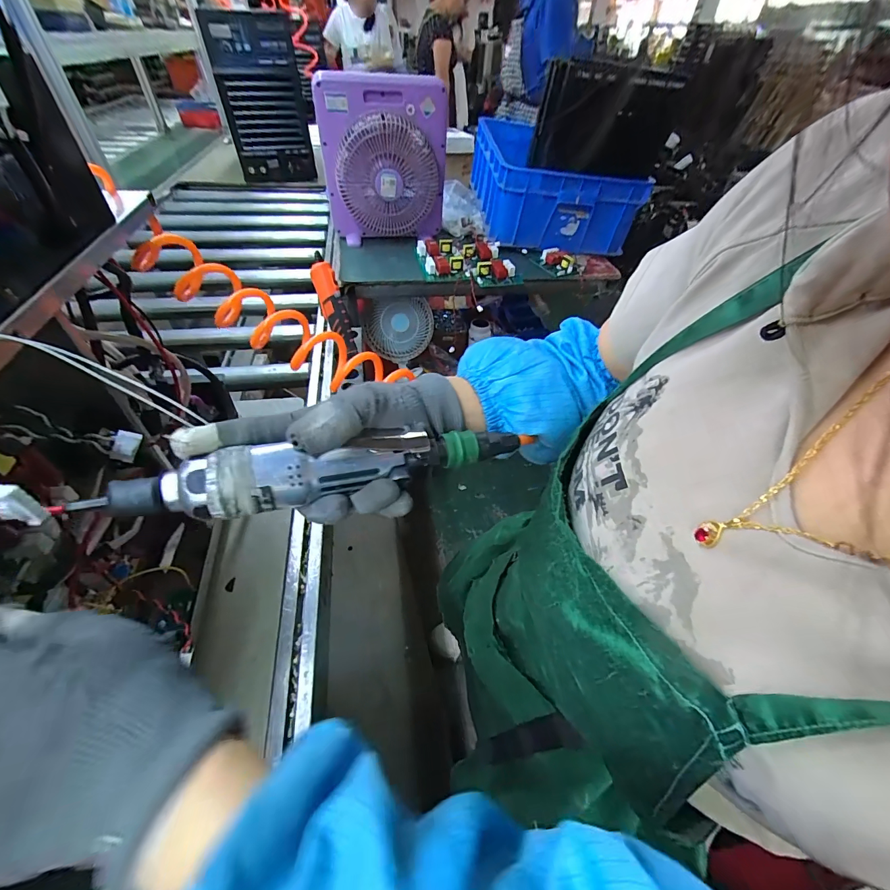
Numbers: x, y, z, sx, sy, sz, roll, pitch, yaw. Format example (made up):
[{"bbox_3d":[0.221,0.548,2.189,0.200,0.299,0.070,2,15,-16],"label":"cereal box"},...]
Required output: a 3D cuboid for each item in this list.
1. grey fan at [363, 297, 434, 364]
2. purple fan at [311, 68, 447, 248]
[{"bbox_3d":[-0.127,-0.338,1.120,0.208,0.182,0.054,-20,52,-21],"label":"grey fan"},{"bbox_3d":[-0.145,-0.694,0.964,0.311,0.340,0.094,-7,48,-11],"label":"purple fan"}]

